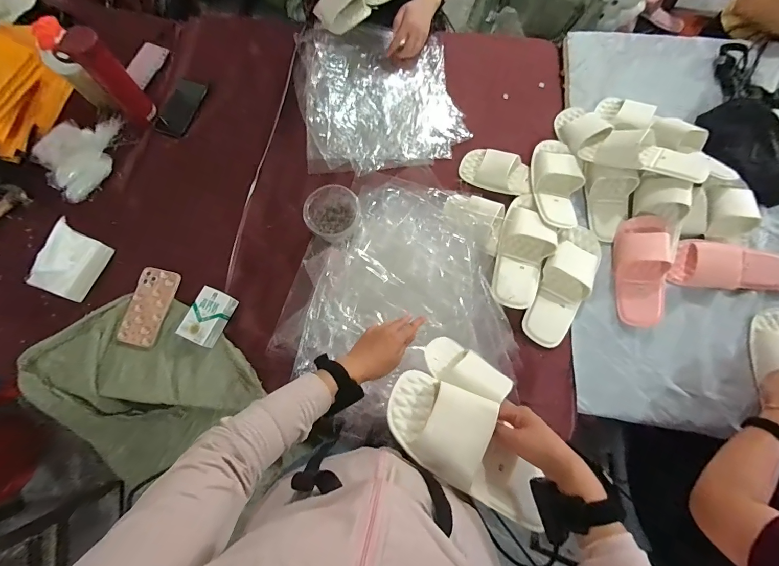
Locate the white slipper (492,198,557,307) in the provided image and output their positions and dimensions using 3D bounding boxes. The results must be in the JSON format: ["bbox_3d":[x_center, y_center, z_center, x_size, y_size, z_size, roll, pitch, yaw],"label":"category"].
[{"bbox_3d":[0.289,-0.072,0.742,0.106,0.055,0.255,15,75,5],"label":"white slipper"}]

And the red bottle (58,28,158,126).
[{"bbox_3d":[-0.626,-0.457,0.806,0.075,0.202,0.071,-44,78,-10],"label":"red bottle"}]

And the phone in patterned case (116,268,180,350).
[{"bbox_3d":[-0.511,0.051,0.752,0.083,0.017,0.164,13,77,-3],"label":"phone in patterned case"}]

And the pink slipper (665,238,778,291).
[{"bbox_3d":[0.708,-0.026,0.724,0.215,0.061,0.113,15,75,5],"label":"pink slipper"}]

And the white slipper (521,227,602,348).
[{"bbox_3d":[0.367,0.007,0.734,0.109,0.048,0.257,25,76,7],"label":"white slipper"}]

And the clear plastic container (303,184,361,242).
[{"bbox_3d":[-0.120,-0.147,0.755,0.111,0.055,0.109,0,74,1],"label":"clear plastic container"}]

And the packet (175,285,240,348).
[{"bbox_3d":[-0.374,0.071,0.730,0.079,0.038,0.113,23,76,7],"label":"packet"}]

